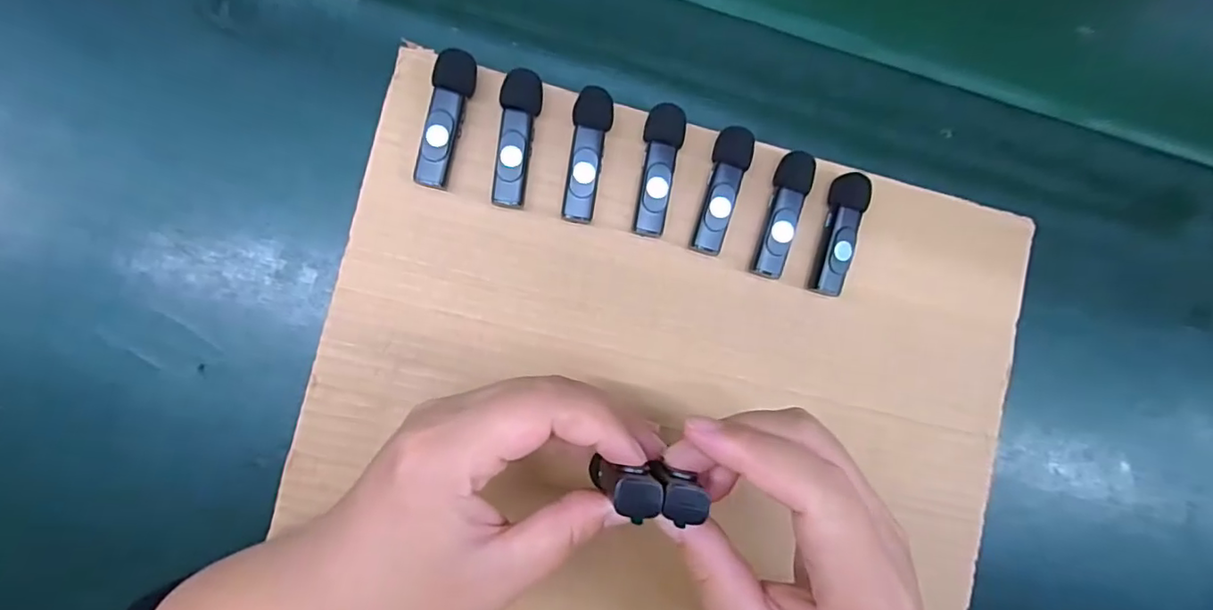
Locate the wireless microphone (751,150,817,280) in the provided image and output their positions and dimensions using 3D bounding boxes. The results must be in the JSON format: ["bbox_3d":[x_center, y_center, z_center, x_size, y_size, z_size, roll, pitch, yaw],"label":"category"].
[{"bbox_3d":[0.090,-0.046,0.300,0.018,0.015,0.063,16,85,-7],"label":"wireless microphone"}]

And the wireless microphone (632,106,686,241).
[{"bbox_3d":[0.025,-0.067,0.293,0.019,0.016,0.065,10,86,-7],"label":"wireless microphone"}]

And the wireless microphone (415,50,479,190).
[{"bbox_3d":[-0.076,-0.088,0.280,0.018,0.016,0.064,10,86,-7],"label":"wireless microphone"}]

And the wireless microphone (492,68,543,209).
[{"bbox_3d":[-0.044,-0.080,0.284,0.018,0.015,0.065,8,86,-7],"label":"wireless microphone"}]

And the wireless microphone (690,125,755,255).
[{"bbox_3d":[0.057,-0.058,0.296,0.019,0.015,0.063,18,85,-7],"label":"wireless microphone"}]

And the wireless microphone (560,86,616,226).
[{"bbox_3d":[-0.010,-0.073,0.289,0.018,0.016,0.065,8,86,-7],"label":"wireless microphone"}]

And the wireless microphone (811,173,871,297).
[{"bbox_3d":[0.120,-0.036,0.303,0.019,0.015,0.062,16,85,-7],"label":"wireless microphone"}]

